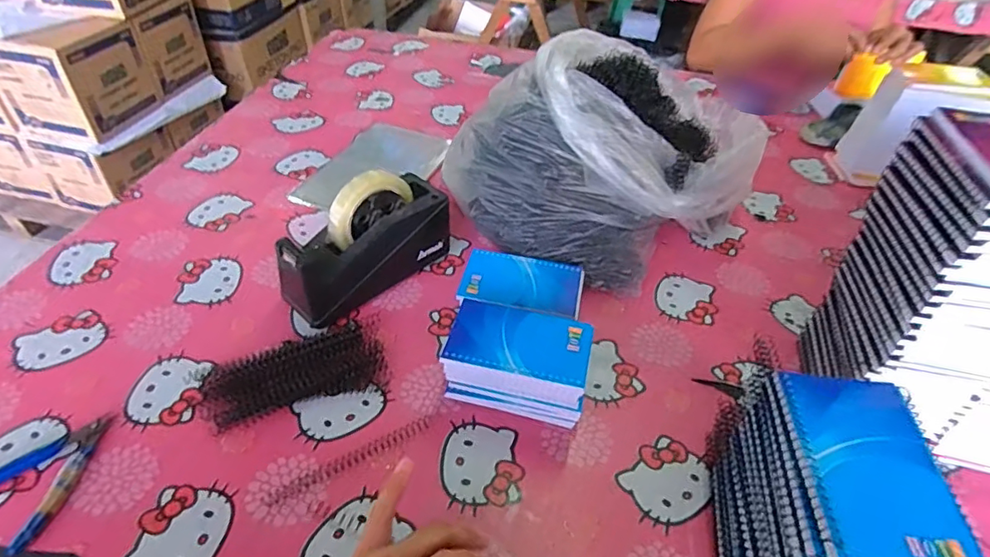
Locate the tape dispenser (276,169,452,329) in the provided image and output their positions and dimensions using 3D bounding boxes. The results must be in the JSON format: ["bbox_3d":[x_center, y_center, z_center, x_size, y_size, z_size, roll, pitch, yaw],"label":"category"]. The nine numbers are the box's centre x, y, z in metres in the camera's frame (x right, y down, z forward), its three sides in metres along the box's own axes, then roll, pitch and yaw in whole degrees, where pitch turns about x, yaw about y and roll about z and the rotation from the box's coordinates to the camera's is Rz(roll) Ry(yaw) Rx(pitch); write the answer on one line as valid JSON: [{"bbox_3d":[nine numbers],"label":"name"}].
[{"bbox_3d":[-0.146,-0.044,0.618,0.063,0.124,0.201,35,51,30],"label":"tape dispenser"}]

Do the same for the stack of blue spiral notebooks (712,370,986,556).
[{"bbox_3d":[0.232,0.172,0.389,0.093,0.163,0.133,10,42,7],"label":"stack of blue spiral notebooks"}]

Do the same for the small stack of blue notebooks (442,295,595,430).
[{"bbox_3d":[0.023,0.085,0.529,0.133,0.077,0.085,11,43,9],"label":"small stack of blue notebooks"}]

